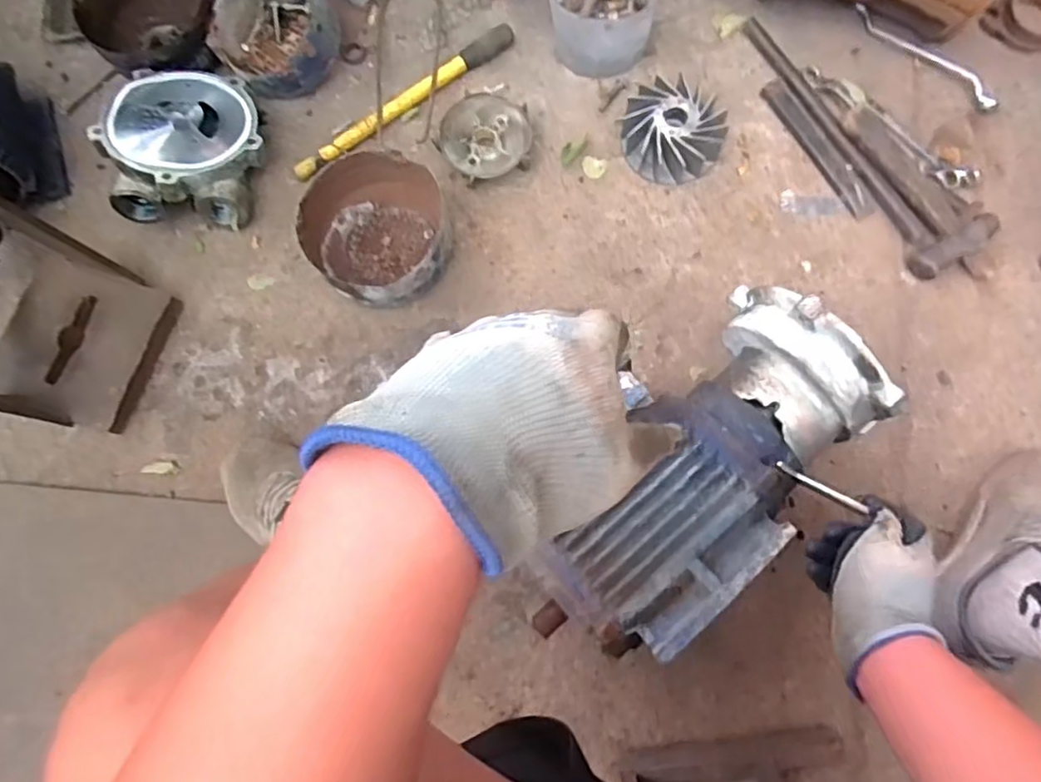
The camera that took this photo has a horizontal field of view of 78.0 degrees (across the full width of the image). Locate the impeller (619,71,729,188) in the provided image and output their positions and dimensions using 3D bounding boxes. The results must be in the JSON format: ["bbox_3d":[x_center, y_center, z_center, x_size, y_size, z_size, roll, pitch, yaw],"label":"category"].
[{"bbox_3d":[0.205,-0.352,0.869,0.134,0.050,0.124,-1,76,4],"label":"impeller"}]

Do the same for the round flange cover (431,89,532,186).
[{"bbox_3d":[-0.048,-0.346,0.891,0.122,0.038,0.121,-1,76,4],"label":"round flange cover"}]

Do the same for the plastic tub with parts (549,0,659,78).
[{"bbox_3d":[0.111,-0.528,0.894,0.146,0.085,0.148,-1,76,4],"label":"plastic tub with parts"}]

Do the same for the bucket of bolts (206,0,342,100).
[{"bbox_3d":[-0.353,-0.517,0.928,0.172,0.079,0.175,-1,76,4],"label":"bucket of bolts"}]

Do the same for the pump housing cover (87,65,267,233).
[{"bbox_3d":[-0.442,-0.335,0.864,0.190,0.107,0.216,-1,77,3],"label":"pump housing cover"}]

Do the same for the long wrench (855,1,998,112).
[{"bbox_3d":[0.553,-0.460,0.880,0.231,0.015,0.027,43,83,12],"label":"long wrench"}]

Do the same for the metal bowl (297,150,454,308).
[{"bbox_3d":[-0.182,-0.203,0.841,0.186,0.085,0.175,-1,76,4],"label":"metal bowl"}]

